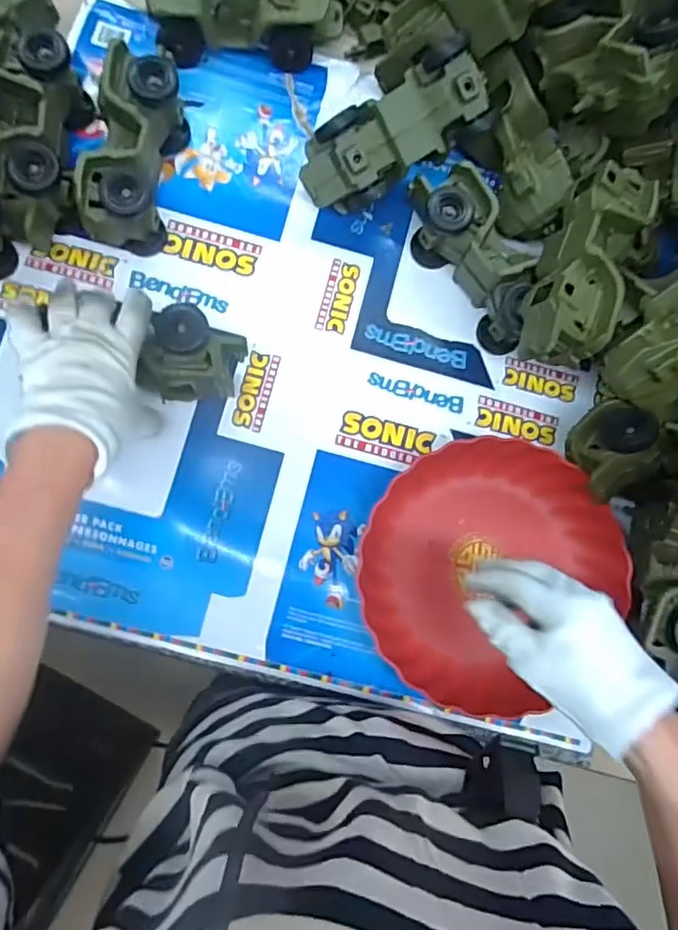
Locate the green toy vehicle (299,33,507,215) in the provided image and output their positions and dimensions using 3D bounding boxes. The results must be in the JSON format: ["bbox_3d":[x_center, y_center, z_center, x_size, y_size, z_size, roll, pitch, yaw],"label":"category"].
[{"bbox_3d":[0.052,-0.315,0.549,0.190,0.070,0.086,-29,106,12],"label":"green toy vehicle"}]

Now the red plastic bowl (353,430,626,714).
[{"bbox_3d":[0.135,0.094,0.542,0.225,0.057,0.234,1,83,-4],"label":"red plastic bowl"}]

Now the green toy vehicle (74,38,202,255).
[{"bbox_3d":[-0.193,-0.295,0.549,0.065,0.083,0.177,9,82,-3],"label":"green toy vehicle"}]

